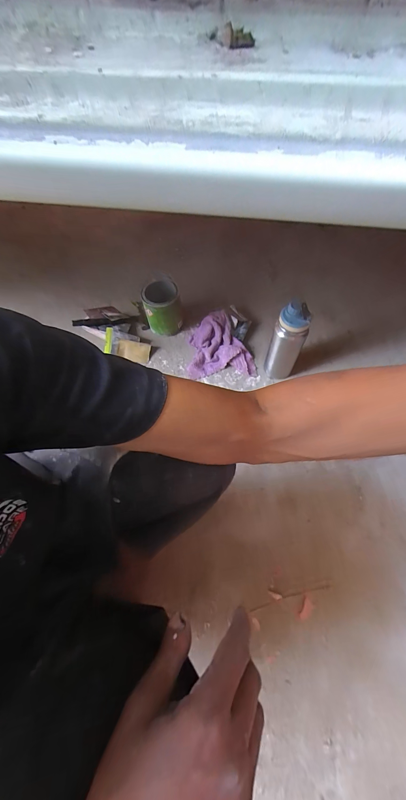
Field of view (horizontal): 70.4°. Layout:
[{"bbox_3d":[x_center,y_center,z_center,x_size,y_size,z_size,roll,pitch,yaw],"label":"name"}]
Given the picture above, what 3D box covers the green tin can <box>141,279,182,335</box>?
[{"bbox_3d":[-0.114,-0.262,0.842,0.103,0.138,0.105,-9,63,-1],"label":"green tin can"}]

